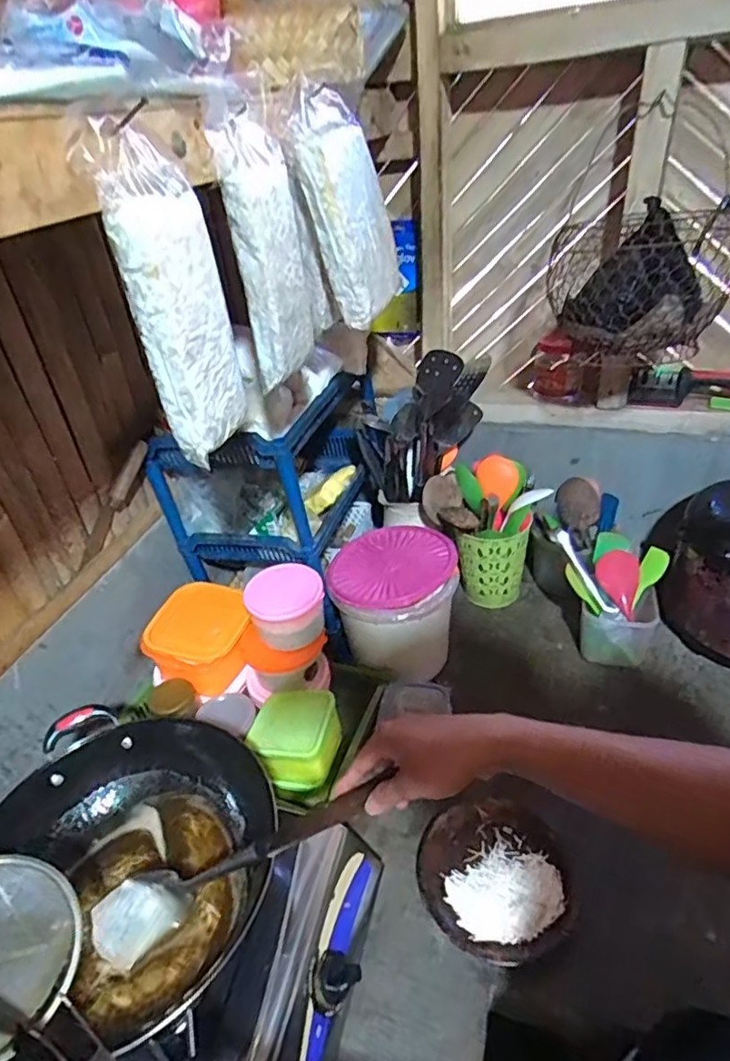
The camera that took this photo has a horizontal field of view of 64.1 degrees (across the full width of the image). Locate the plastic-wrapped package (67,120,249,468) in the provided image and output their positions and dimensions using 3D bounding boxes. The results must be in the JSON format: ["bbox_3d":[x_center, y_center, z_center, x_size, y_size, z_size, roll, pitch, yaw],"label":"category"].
[{"bbox_3d":[-0.148,-0.181,0.466,0.038,0.231,0.086,10,39,21],"label":"plastic-wrapped package"}]

